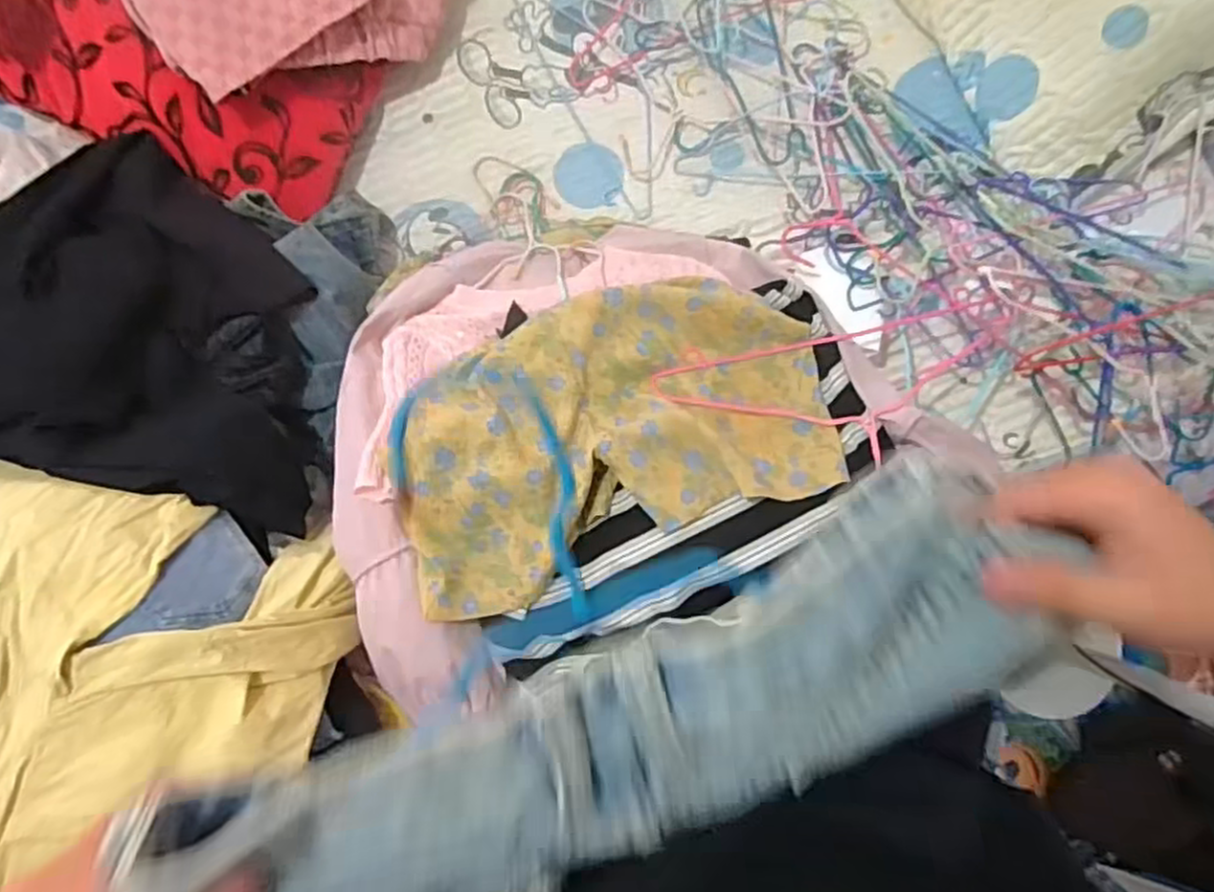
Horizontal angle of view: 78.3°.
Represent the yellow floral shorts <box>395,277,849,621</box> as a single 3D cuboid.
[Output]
[{"bbox_3d":[0.004,-0.030,0.805,0.475,0.083,0.272,-21,85,-2],"label":"yellow floral shorts"}]

